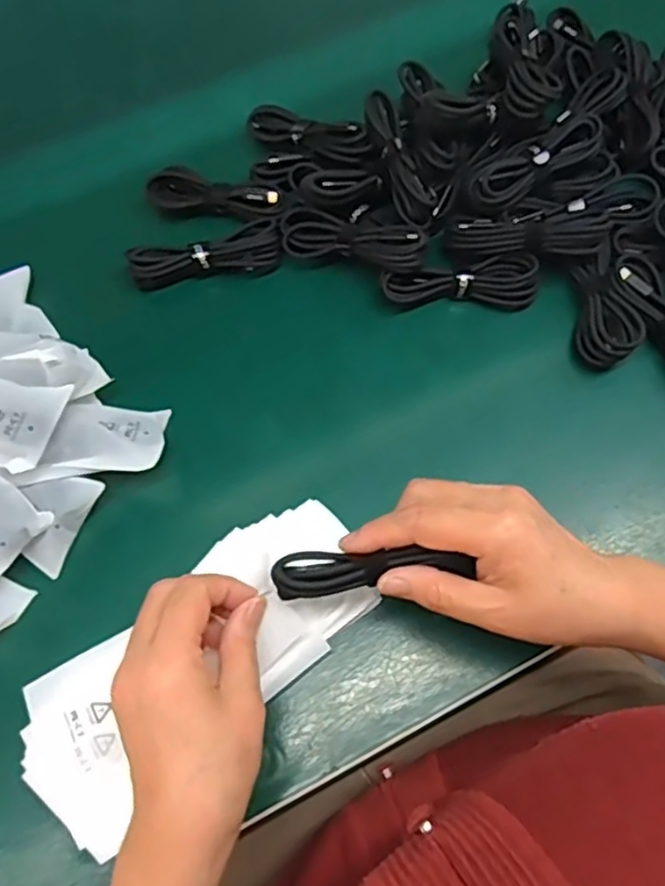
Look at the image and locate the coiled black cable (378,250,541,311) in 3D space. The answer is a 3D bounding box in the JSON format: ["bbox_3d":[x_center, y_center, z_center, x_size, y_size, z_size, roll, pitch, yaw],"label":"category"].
[{"bbox_3d":[0.092,-0.115,0.475,0.110,0.030,0.033,0,67,2],"label":"coiled black cable"}]

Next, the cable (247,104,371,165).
[{"bbox_3d":[-0.020,-0.239,0.512,0.104,0.022,0.032,28,71,25],"label":"cable"}]

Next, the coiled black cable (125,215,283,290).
[{"bbox_3d":[-0.091,-0.136,0.487,0.110,0.022,0.037,-18,68,-6],"label":"coiled black cable"}]

